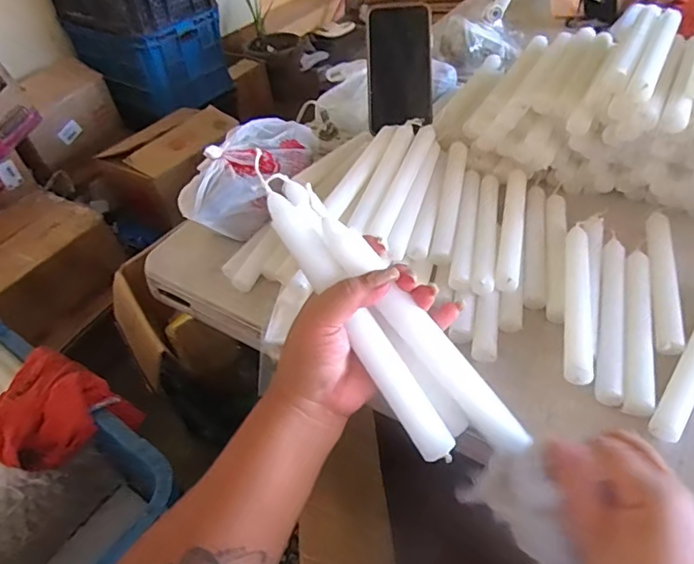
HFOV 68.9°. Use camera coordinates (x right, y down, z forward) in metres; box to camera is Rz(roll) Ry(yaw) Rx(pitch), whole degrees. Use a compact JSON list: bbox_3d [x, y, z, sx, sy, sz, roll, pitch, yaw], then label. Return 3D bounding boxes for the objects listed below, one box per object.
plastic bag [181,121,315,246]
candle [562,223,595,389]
[{"bbox_3d":[-0.115,-0.132,0.620,0.109,0.076,0.202,15,49,21],"label":"plastic bag"},{"bbox_3d":[0.216,0.014,0.480,0.024,0.027,0.203,9,47,16],"label":"candle"}]

